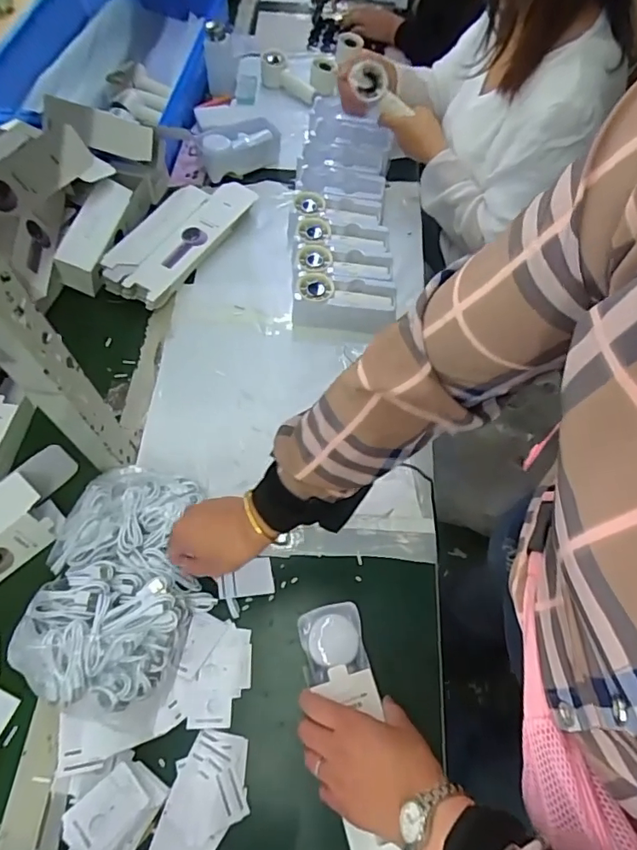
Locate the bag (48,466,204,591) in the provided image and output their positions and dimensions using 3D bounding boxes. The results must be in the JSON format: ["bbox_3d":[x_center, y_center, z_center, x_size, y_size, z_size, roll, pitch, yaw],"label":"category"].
[{"bbox_3d":[-0.222,0.115,0.612,0.181,0.050,0.133,7,61,0],"label":"bag"}]

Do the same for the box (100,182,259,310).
[{"bbox_3d":[-0.231,-0.325,0.865,0.124,0.044,0.295,32,64,13],"label":"box"}]

